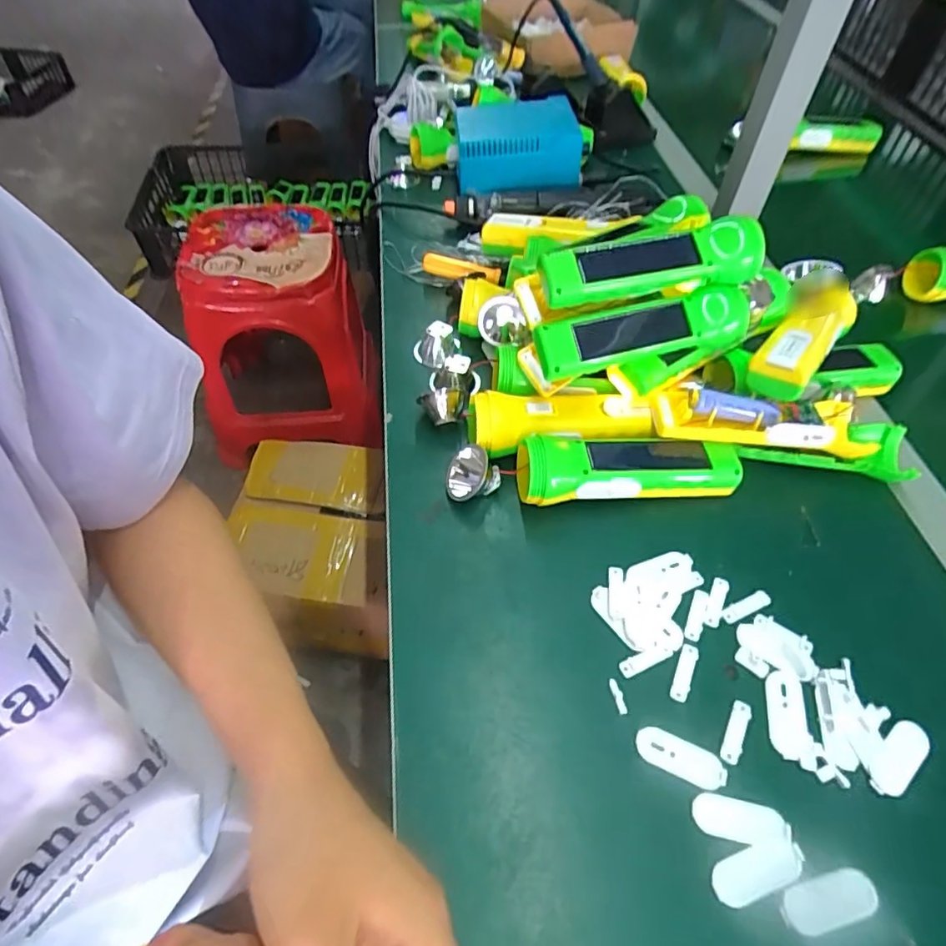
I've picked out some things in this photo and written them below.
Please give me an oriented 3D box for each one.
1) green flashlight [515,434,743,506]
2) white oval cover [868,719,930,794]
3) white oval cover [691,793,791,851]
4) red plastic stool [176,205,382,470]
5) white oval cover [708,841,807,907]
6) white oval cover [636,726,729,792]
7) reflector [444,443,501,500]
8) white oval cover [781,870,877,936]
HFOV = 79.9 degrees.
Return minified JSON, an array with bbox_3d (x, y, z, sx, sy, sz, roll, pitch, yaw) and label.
[{"bbox_3d":[0.114,-0.004,0.422,0.163,0.044,0.048,-6,53,-4],"label":"green flashlight"},{"bbox_3d":[0.243,0.161,0.322,0.048,0.007,0.020,-32,60,-24],"label":"white oval cover"},{"bbox_3d":[0.145,0.189,0.307,0.048,0.006,0.020,11,53,7],"label":"white oval cover"},{"bbox_3d":[-0.410,-0.306,1.275,0.339,0.424,0.340,-8,53,-8],"label":"red plastic stool"},{"bbox_3d":[0.148,0.206,0.292,0.050,0.005,0.020,-17,55,-14],"label":"white oval cover"},{"bbox_3d":[0.120,0.164,0.325,0.050,0.004,0.021,22,55,15],"label":"white oval cover"},{"bbox_3d":[-0.001,0.003,0.423,0.038,0.038,0.028,-12,52,-15],"label":"reflector"},{"bbox_3d":[0.178,0.215,0.282,0.046,0.009,0.020,-12,54,-11],"label":"white oval cover"}]

